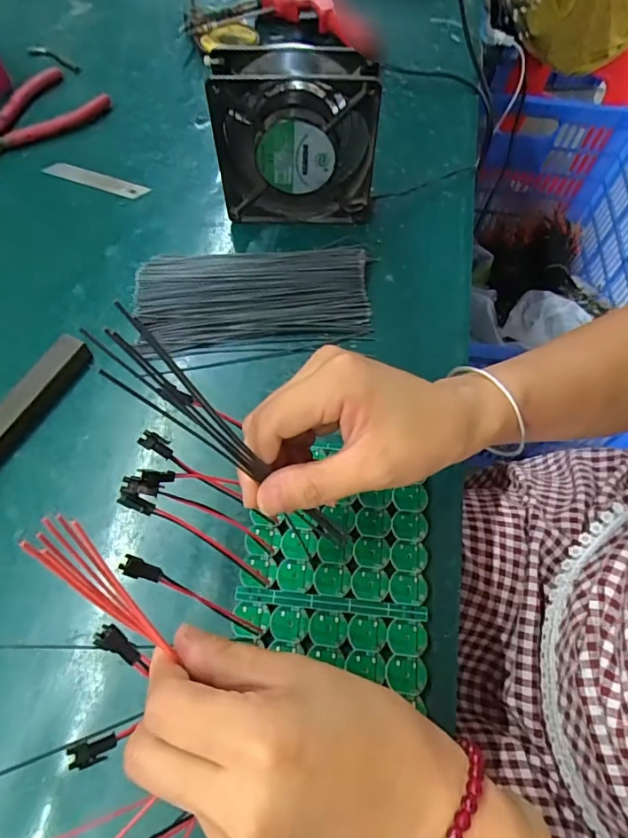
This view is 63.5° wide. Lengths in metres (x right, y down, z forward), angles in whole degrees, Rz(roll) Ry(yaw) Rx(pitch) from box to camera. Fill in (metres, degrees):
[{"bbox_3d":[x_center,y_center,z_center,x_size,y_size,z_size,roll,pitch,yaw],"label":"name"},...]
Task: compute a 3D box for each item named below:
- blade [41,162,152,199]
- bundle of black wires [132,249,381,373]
[{"bbox_3d":[-0.197,-0.216,0.460,0.099,0.004,0.017,18,73,7],"label":"blade"},{"bbox_3d":[-0.047,-0.092,0.393,0.176,0.013,0.099,-4,62,-3],"label":"bundle of black wires"}]

